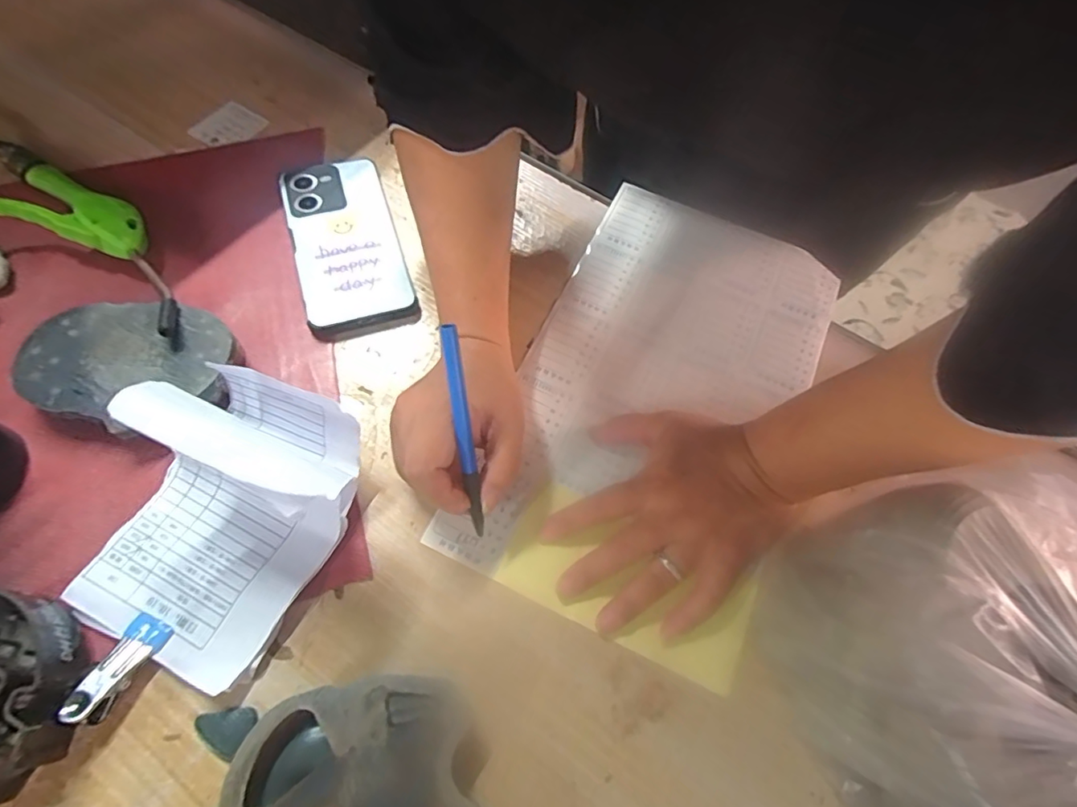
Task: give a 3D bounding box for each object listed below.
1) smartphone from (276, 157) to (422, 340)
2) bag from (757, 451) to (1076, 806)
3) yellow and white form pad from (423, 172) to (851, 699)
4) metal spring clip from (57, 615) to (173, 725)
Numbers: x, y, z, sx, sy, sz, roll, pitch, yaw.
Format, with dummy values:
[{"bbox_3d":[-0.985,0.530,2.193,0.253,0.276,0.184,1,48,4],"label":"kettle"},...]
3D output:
[{"bbox_3d":[-0.153,-0.128,0.430,0.078,0.013,0.173,-16,65,-11],"label":"smartphone"},{"bbox_3d":[0.234,0.117,0.262,0.209,0.138,0.156,8,63,1],"label":"bag"},{"bbox_3d":[0.089,-0.014,0.392,0.196,0.012,0.343,24,64,9],"label":"yellow and white form pad"},{"bbox_3d":[-0.223,0.142,0.289,0.023,0.023,0.053,22,51,8],"label":"metal spring clip"}]

